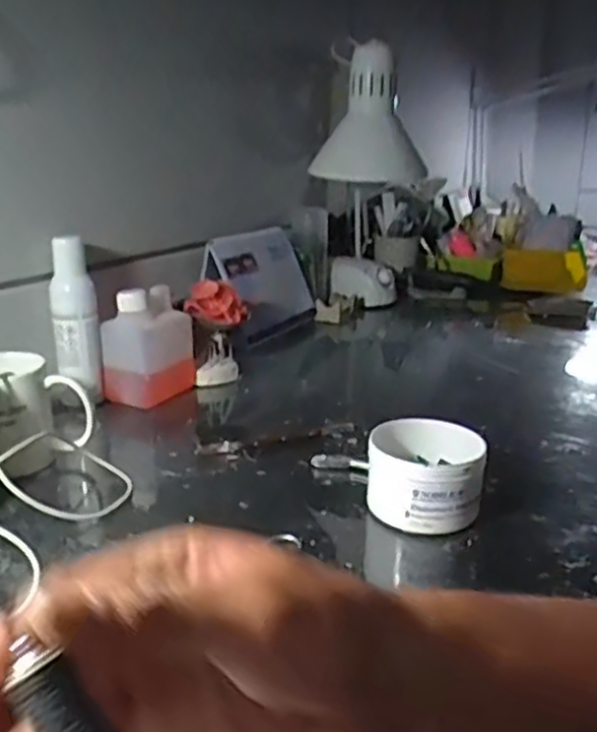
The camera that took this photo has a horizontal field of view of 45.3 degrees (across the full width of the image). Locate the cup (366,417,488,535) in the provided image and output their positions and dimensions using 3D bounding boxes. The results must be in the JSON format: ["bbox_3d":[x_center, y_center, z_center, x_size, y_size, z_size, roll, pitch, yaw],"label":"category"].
[{"bbox_3d":[0.104,0.088,0.588,0.089,0.062,0.088,5,18,11],"label":"cup"}]

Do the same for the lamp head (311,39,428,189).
[{"bbox_3d":[0.098,-0.344,0.970,0.147,0.176,0.133,3,18,4],"label":"lamp head"}]

